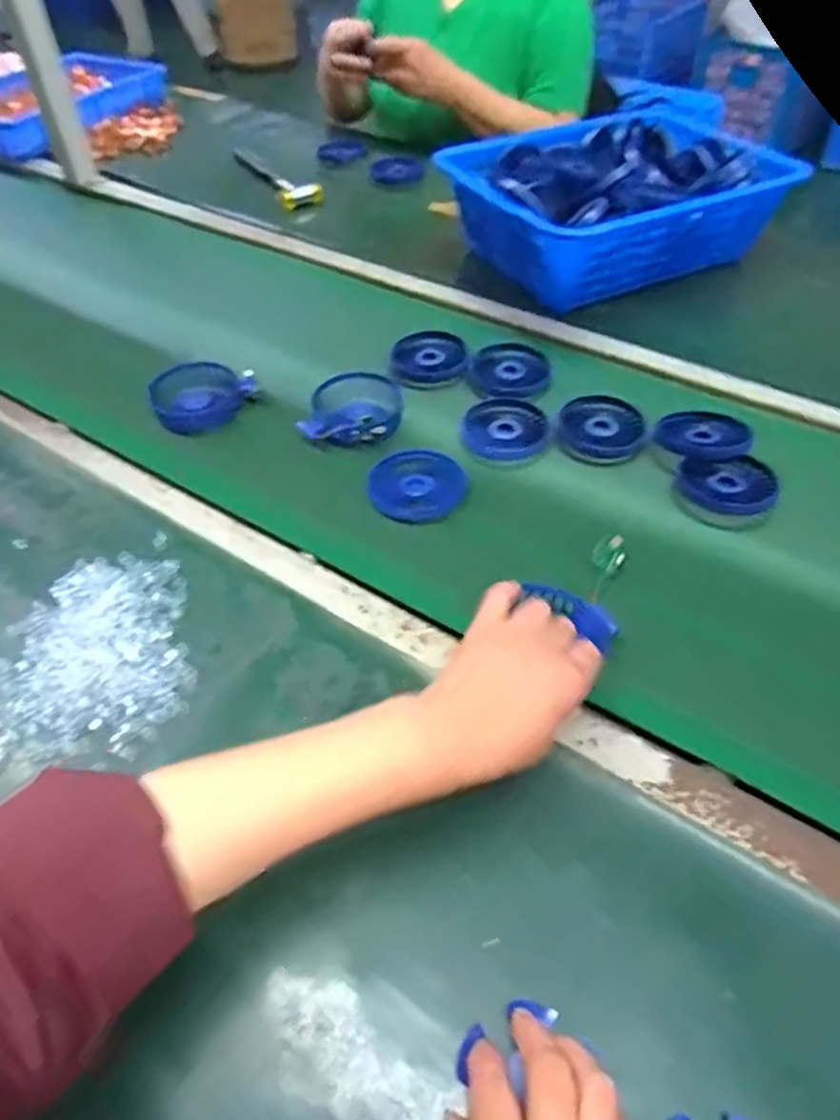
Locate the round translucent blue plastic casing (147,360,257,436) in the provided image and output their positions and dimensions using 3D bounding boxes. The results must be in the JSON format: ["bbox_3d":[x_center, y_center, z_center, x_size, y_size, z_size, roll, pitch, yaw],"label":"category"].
[{"bbox_3d":[-0.224,-0.164,0.747,0.104,0.038,0.091,-17,49,-13],"label":"round translucent blue plastic casing"}]

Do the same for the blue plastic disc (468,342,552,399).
[{"bbox_3d":[0.097,-0.205,0.783,0.085,0.009,0.094,1,48,3],"label":"blue plastic disc"}]

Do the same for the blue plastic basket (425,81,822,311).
[{"bbox_3d":[0.225,-0.437,0.910,0.361,0.125,0.269,-19,50,-15],"label":"blue plastic basket"}]

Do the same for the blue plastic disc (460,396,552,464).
[{"bbox_3d":[0.086,-0.133,0.727,0.084,0.012,0.091,1,48,3],"label":"blue plastic disc"}]

